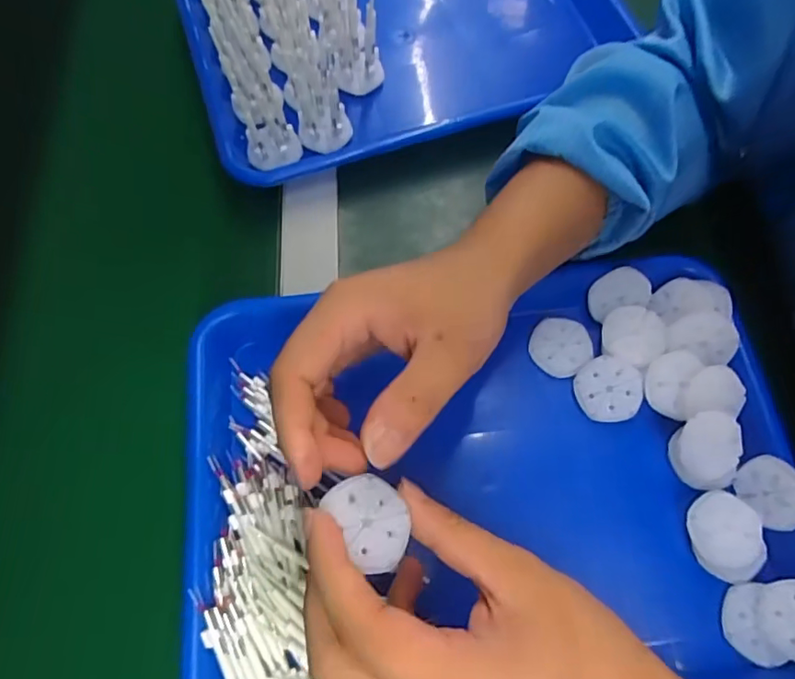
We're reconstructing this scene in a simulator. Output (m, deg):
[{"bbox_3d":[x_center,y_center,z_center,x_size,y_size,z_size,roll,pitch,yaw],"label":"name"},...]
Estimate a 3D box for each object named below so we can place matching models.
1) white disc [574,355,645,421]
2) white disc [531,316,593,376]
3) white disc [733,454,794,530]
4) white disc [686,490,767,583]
[{"bbox_3d":[0.127,0.030,0.338,0.038,0.004,0.038,-2,80,12],"label":"white disc"},{"bbox_3d":[0.102,0.004,0.353,0.038,0.004,0.036,0,68,0],"label":"white disc"},{"bbox_3d":[0.202,0.082,0.303,0.006,0.032,0.037,1,47,-29],"label":"white disc"},{"bbox_3d":[0.179,0.106,0.305,0.042,0.012,0.039,0,68,0],"label":"white disc"}]

